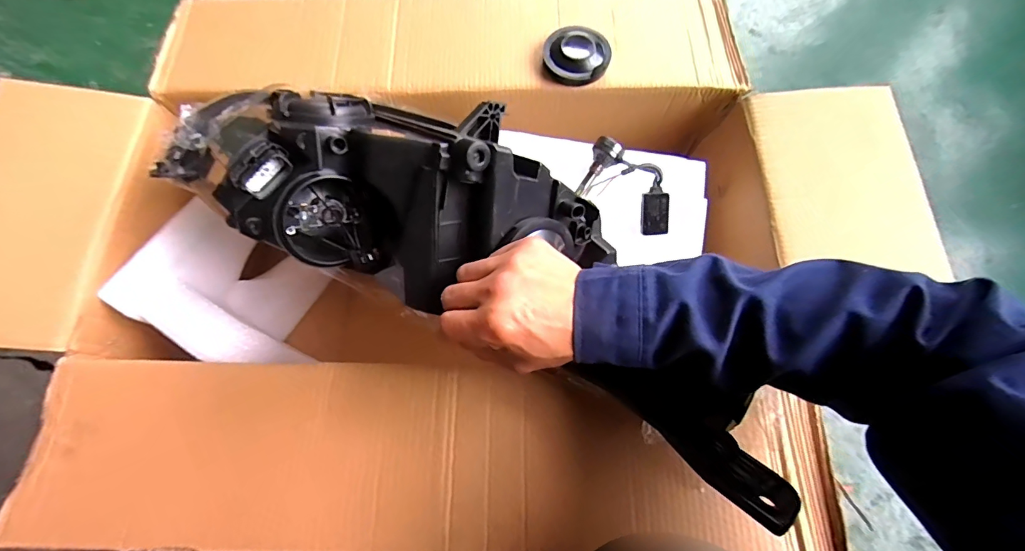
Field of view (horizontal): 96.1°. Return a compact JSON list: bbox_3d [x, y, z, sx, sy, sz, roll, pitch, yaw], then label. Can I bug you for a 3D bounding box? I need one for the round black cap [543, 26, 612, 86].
[{"bbox_3d":[0.078,-0.265,0.557,0.076,0.024,0.068,-4,70,-2],"label":"round black cap"}]

